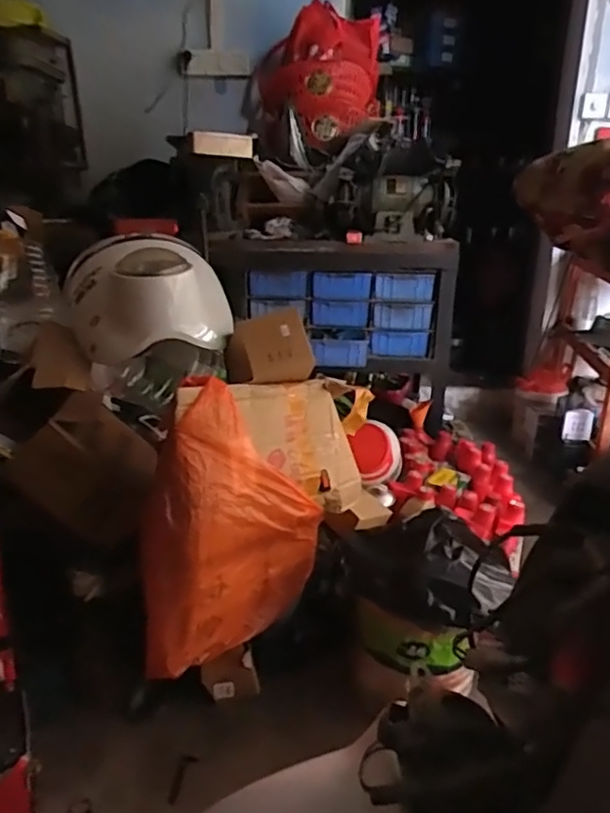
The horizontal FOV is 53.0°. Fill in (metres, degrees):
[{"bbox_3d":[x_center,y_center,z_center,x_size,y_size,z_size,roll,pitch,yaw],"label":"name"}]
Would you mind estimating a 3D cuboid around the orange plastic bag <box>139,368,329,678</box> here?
[{"bbox_3d":[-0.122,0.222,1.178,0.418,0.525,0.102,-13,24,-31],"label":"orange plastic bag"}]

